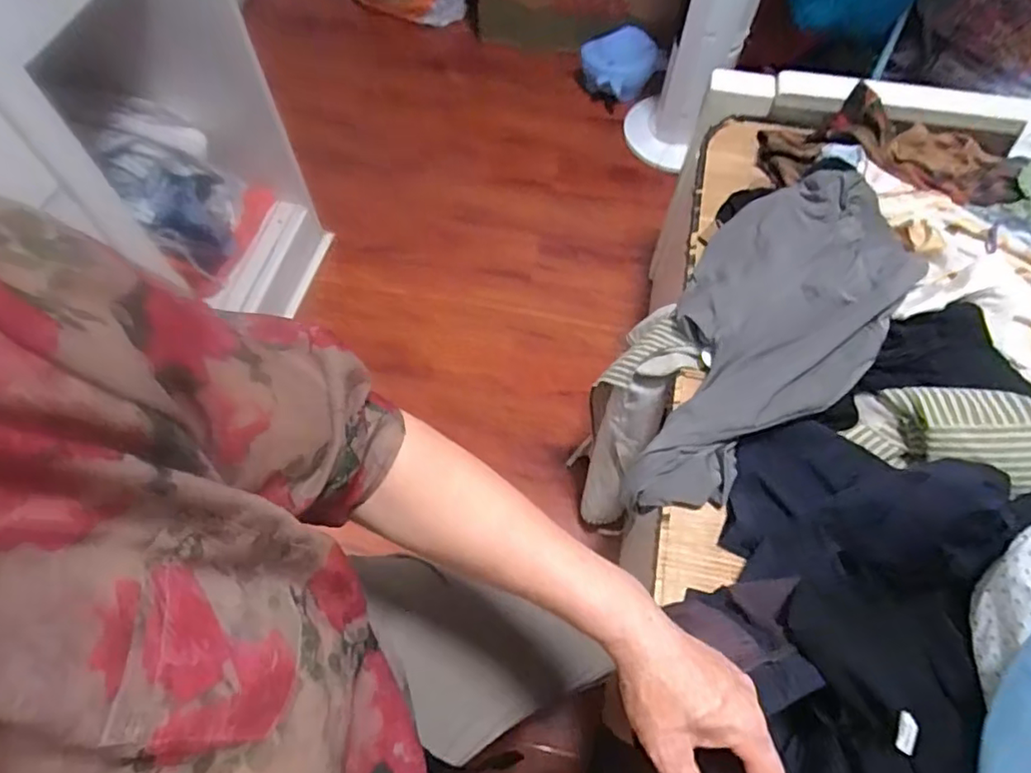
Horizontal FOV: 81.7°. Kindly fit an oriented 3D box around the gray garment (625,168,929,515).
[{"bbox_3d":[0.309,-0.069,0.711,0.207,0.127,0.477,23,64,13],"label":"gray garment"}]

